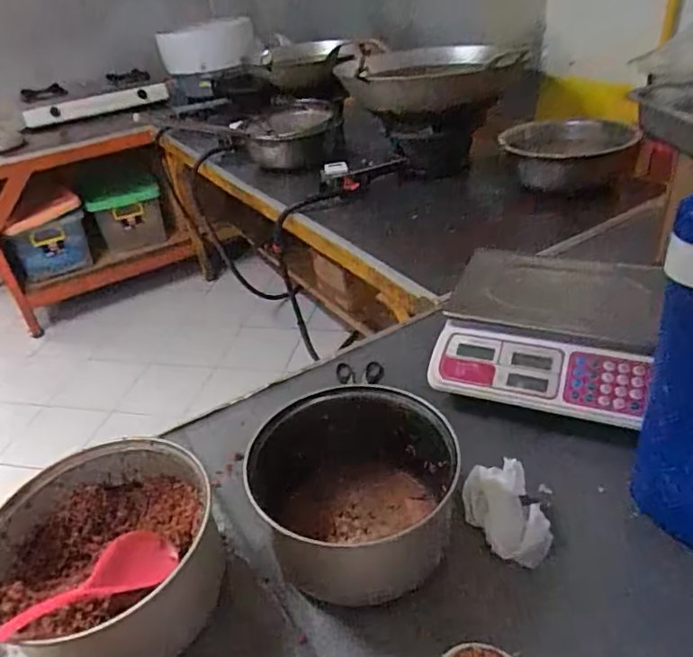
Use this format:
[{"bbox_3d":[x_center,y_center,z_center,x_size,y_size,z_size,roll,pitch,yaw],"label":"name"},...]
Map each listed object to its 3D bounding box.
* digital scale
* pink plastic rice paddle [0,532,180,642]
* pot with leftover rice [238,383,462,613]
[{"bbox_3d":[0.288,0.005,0.857,0.273,0.098,0.285,7,37,20],"label":"digital scale"},{"bbox_3d":[-0.244,0.245,0.544,0.052,0.031,0.175,14,10,29],"label":"pink plastic rice paddle"},{"bbox_3d":[0.008,0.183,0.648,0.213,0.122,0.202,-5,34,3],"label":"pot with leftover rice"}]

